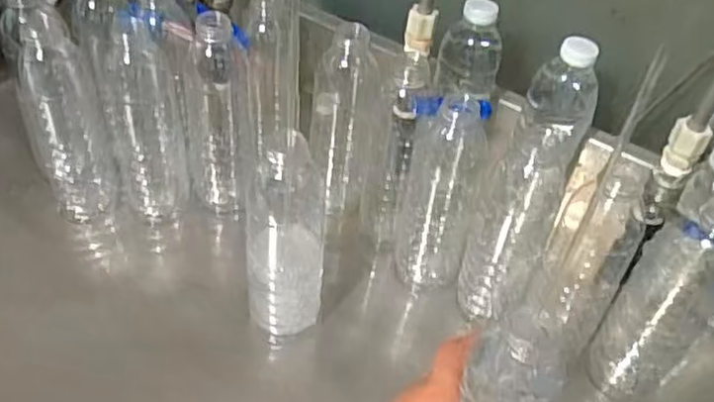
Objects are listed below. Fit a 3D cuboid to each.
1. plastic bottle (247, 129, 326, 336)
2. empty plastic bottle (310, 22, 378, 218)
[{"bbox_3d":[-0.056,0.030,0.556,0.060,0.176,0.058,7,44,-1],"label":"plastic bottle"},{"bbox_3d":[-0.015,-0.068,0.655,0.056,0.203,0.056,3,44,-4],"label":"empty plastic bottle"}]

